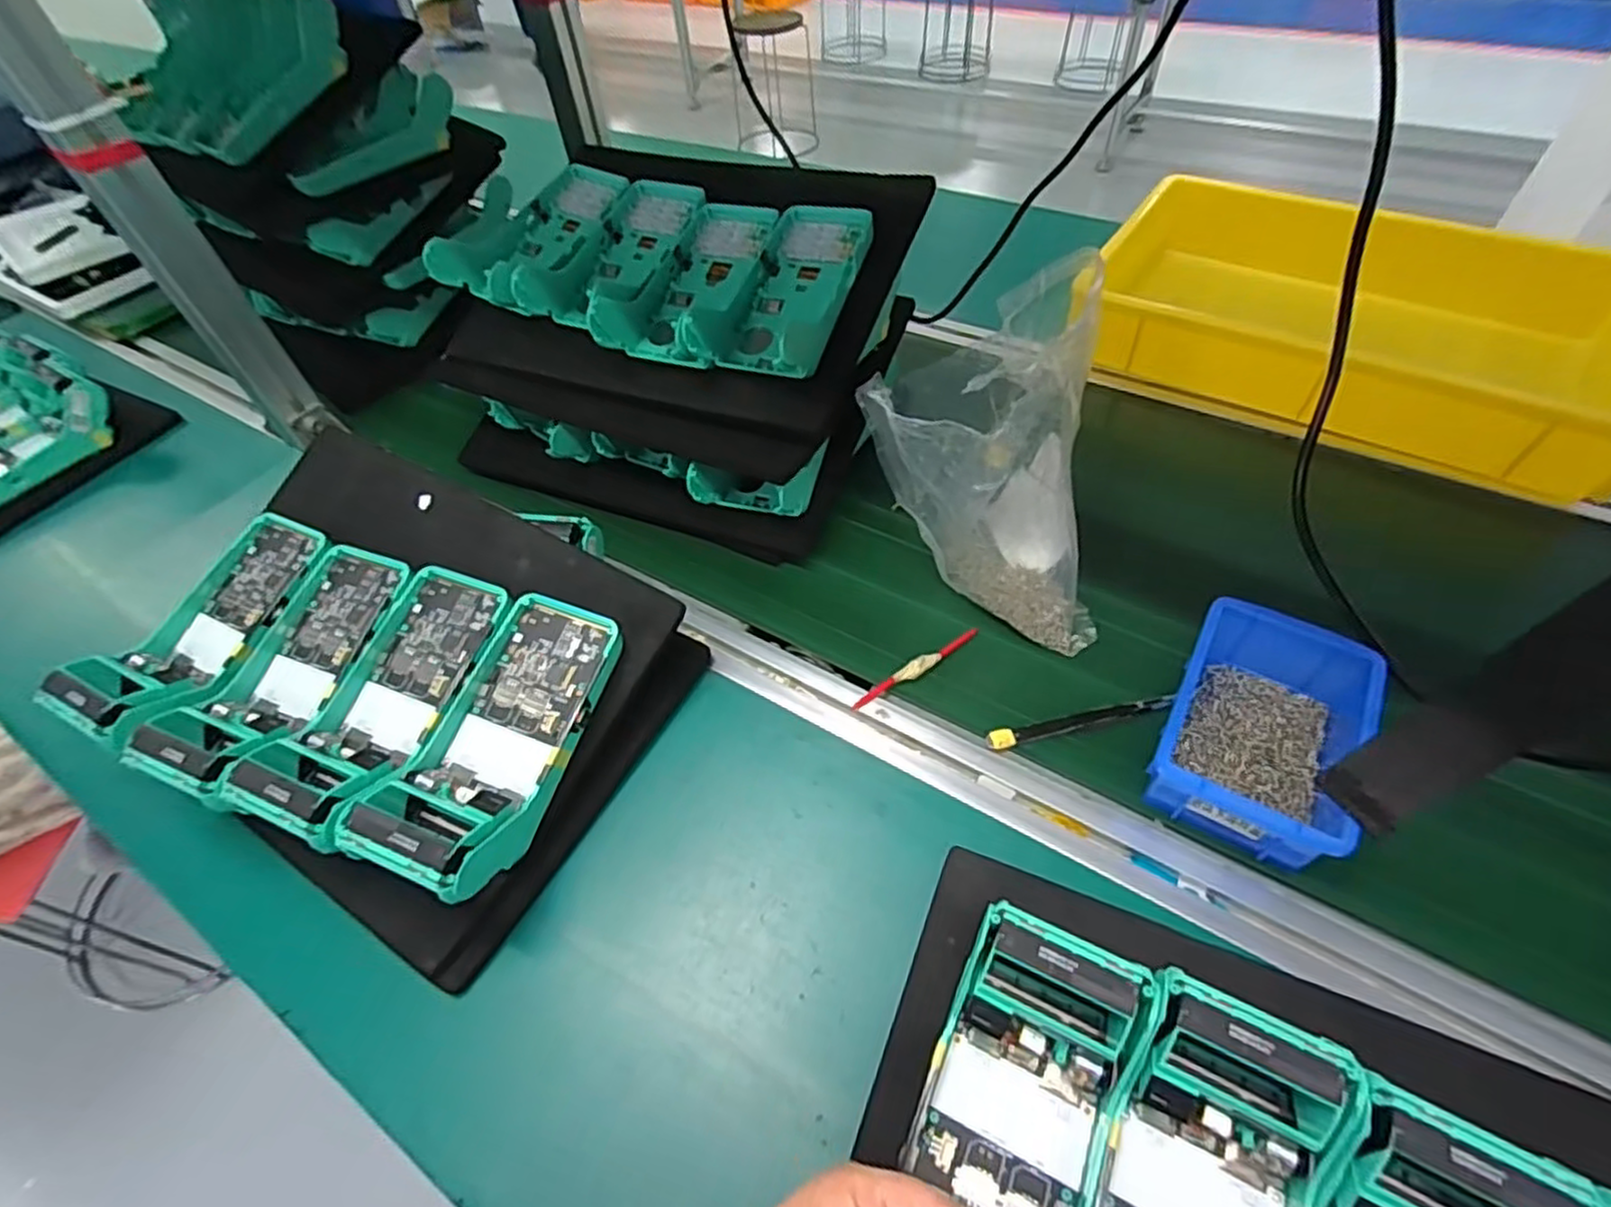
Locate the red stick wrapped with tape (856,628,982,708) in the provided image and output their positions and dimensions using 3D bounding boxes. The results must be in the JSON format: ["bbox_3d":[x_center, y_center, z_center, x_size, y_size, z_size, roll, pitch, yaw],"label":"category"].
[{"bbox_3d":[0.079,0.045,0.494,0.107,0.011,0.011,-28,55,-17],"label":"red stick wrapped with tape"}]

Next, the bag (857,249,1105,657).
[{"bbox_3d":[0.139,-0.096,0.474,0.162,0.204,0.118,22,56,20],"label":"bag"}]

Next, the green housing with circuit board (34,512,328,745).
[{"bbox_3d":[-0.399,0.018,0.480,0.079,0.053,0.170,15,54,15],"label":"green housing with circuit board"}]

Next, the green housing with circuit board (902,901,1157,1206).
[{"bbox_3d":[0.088,0.220,0.298,0.074,0.058,0.152,20,56,19],"label":"green housing with circuit board"}]

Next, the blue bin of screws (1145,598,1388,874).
[{"bbox_3d":[0.274,0.074,0.429,0.101,0.056,0.153,27,58,23],"label":"blue bin of screws"}]

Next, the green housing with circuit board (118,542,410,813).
[{"bbox_3d":[-0.328,0.043,0.454,0.084,0.046,0.177,11,53,13],"label":"green housing with circuit board"}]

